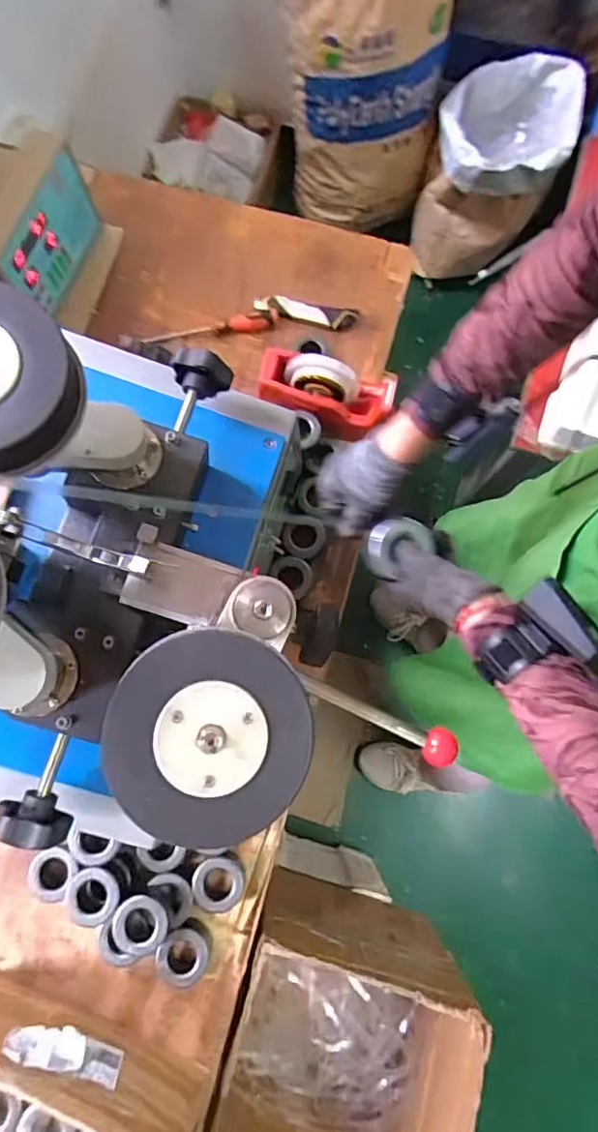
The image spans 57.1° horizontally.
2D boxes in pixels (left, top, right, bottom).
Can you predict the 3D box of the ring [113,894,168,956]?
[{"bbox_3d":[-0.182,0.408,0.625,0.055,0.018,0.060,-24,78,-6],"label":"ring"}]

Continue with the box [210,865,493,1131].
[{"bbox_3d":[0.048,0.679,0.776,0.326,0.306,0.323,16,77,3],"label":"box"}]

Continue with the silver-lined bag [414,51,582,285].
[{"bbox_3d":[0.512,-1.056,1.482,0.318,0.349,0.367,23,77,5],"label":"silver-lined bag"}]

